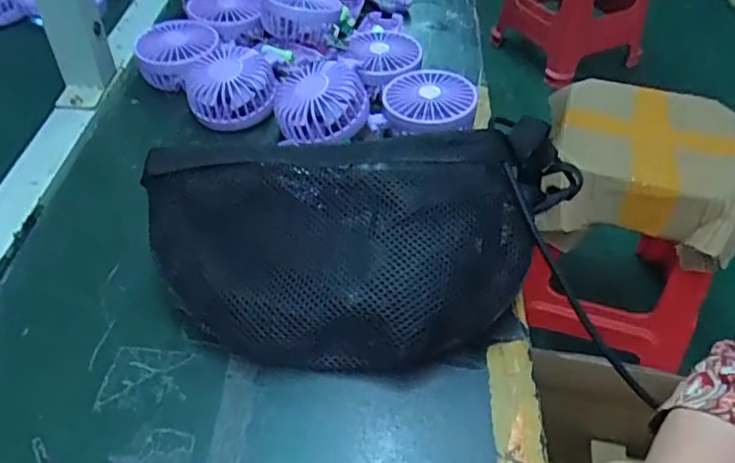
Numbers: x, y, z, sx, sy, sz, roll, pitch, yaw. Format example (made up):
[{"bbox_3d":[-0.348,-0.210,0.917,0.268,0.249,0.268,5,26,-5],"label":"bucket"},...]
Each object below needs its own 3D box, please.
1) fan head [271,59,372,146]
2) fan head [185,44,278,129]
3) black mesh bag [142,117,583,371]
[{"bbox_3d":[-0.043,-0.123,0.564,0.085,0.046,0.095,-18,42,14],"label":"fan head"},{"bbox_3d":[-0.134,-0.139,0.594,0.084,0.053,0.084,-14,47,-14],"label":"fan head"},{"bbox_3d":[0.019,0.004,0.425,0.331,0.090,0.173,-8,45,-8],"label":"black mesh bag"}]

